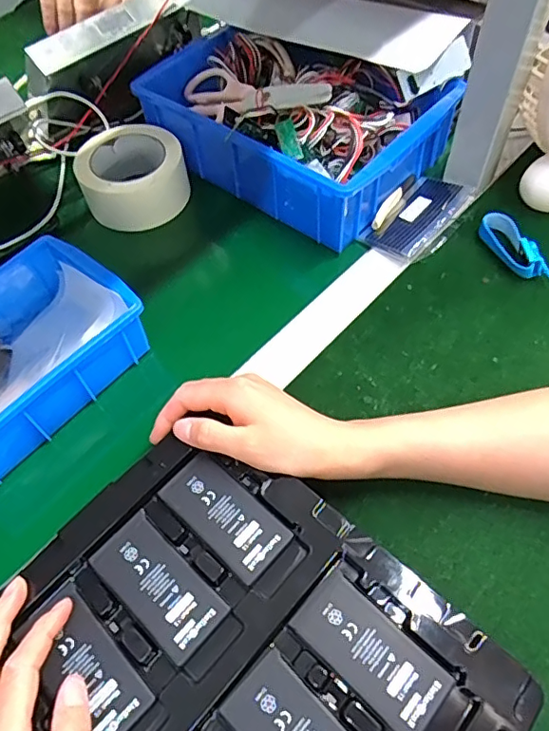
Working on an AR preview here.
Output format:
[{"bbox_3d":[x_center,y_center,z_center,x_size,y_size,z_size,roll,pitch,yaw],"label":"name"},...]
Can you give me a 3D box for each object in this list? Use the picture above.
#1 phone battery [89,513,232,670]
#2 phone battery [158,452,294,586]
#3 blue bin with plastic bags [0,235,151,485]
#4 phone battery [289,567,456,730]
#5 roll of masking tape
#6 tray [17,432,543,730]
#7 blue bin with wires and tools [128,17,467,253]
[{"bbox_3d":[-0.072,0.135,0.333,0.088,0.004,0.044,38,67,23],"label":"phone battery"},{"bbox_3d":[-0.033,0.098,0.355,0.087,0.004,0.043,37,67,23],"label":"phone battery"},{"bbox_3d":[-0.221,-0.009,0.444,0.141,0.054,0.196,34,66,22],"label":"blue bin with plastic bags"},{"bbox_3d":[0.055,0.163,0.309,0.088,0.004,0.043,37,67,23],"label":"phone battery"},{"bbox_3d":[-0.150,-0.200,0.572,0.109,0.053,0.109,-2,58,2],"label":"roll of masking tape"},{"bbox_3d":[-0.024,0.173,0.308,0.269,0.009,0.215,36,67,23],"label":"tray"},{"bbox_3d":[0.015,-0.260,0.570,0.293,0.092,0.184,32,65,21],"label":"blue bin with wires and tools"}]

